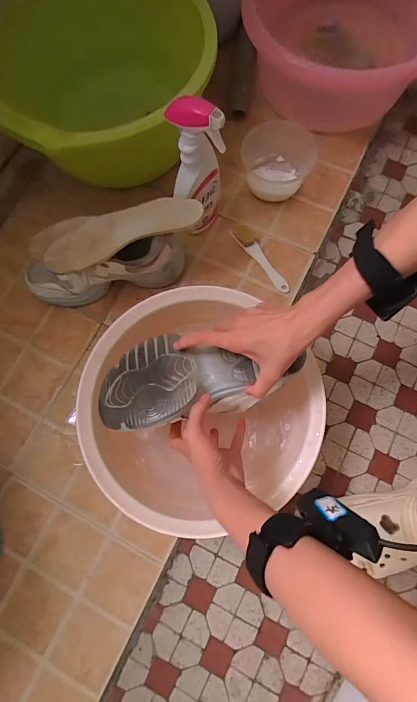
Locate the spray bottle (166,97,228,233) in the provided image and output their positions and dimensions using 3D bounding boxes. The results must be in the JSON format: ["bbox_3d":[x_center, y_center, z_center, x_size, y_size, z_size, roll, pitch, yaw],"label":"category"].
[{"bbox_3d":[-0.017,-0.284,0.568,0.076,0.246,0.053,2,77,1],"label":"spray bottle"}]

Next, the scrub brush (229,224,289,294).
[{"bbox_3d":[0.104,-0.177,0.660,0.036,0.018,0.153,-38,79,-8],"label":"scrub brush"}]

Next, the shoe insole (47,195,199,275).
[{"bbox_3d":[-0.135,-0.191,0.549,0.244,0.039,0.079,-20,75,-3],"label":"shoe insole"}]

